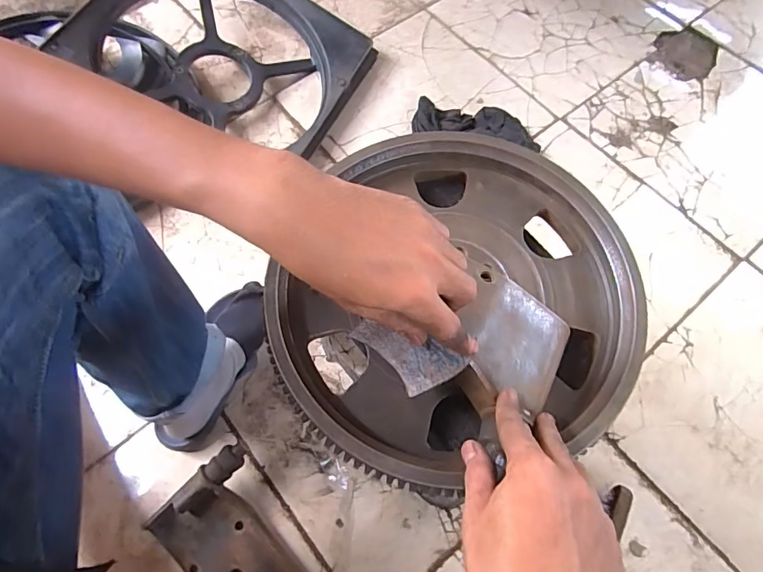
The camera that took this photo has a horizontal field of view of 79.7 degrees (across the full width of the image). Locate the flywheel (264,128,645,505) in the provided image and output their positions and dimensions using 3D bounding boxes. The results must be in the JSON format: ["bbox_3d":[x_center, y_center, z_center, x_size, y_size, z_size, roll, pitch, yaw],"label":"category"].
[{"bbox_3d":[0.067,0.003,0.389,0.289,0.061,0.325,24,70,10],"label":"flywheel"}]

